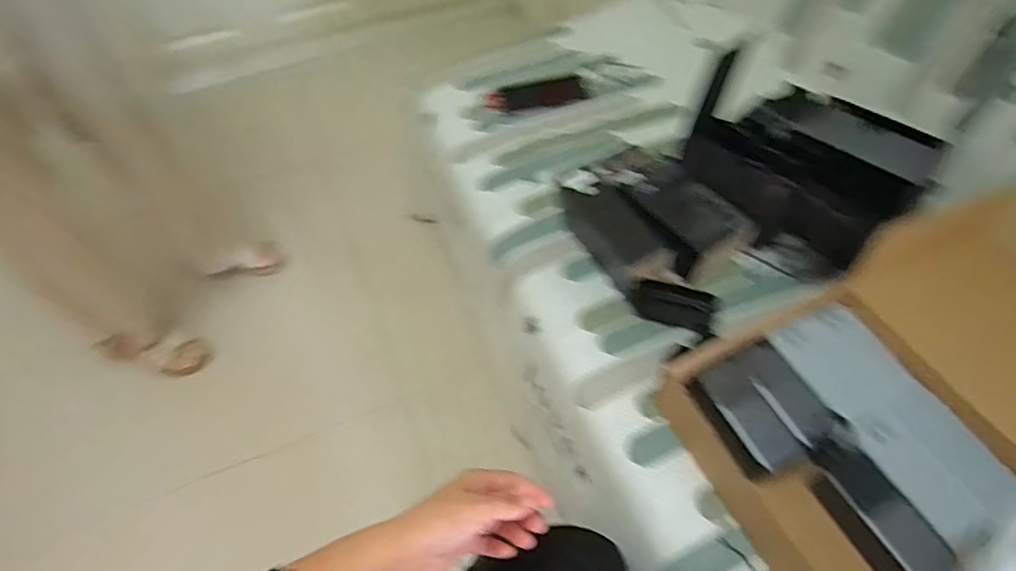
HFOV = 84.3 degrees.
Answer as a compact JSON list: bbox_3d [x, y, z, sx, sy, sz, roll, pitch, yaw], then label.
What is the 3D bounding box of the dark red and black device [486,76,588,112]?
[{"bbox_3d":[0.052,-0.357,1.045,0.182,0.015,0.079,-5,55,-1],"label":"dark red and black device"}]

